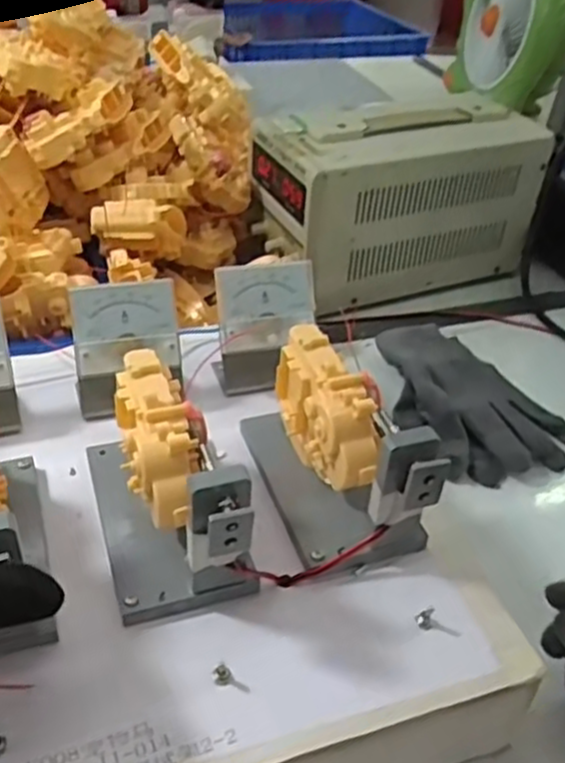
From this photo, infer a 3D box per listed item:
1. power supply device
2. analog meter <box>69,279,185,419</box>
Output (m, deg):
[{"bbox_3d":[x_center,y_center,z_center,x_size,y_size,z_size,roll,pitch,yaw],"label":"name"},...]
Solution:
[{"bbox_3d":[0.108,-0.176,0.723,0.252,0.153,0.117,-14,42,-24],"label":"power supply device"},{"bbox_3d":[-0.096,-0.021,0.466,0.063,0.069,0.038,-8,40,-17],"label":"analog meter"}]

